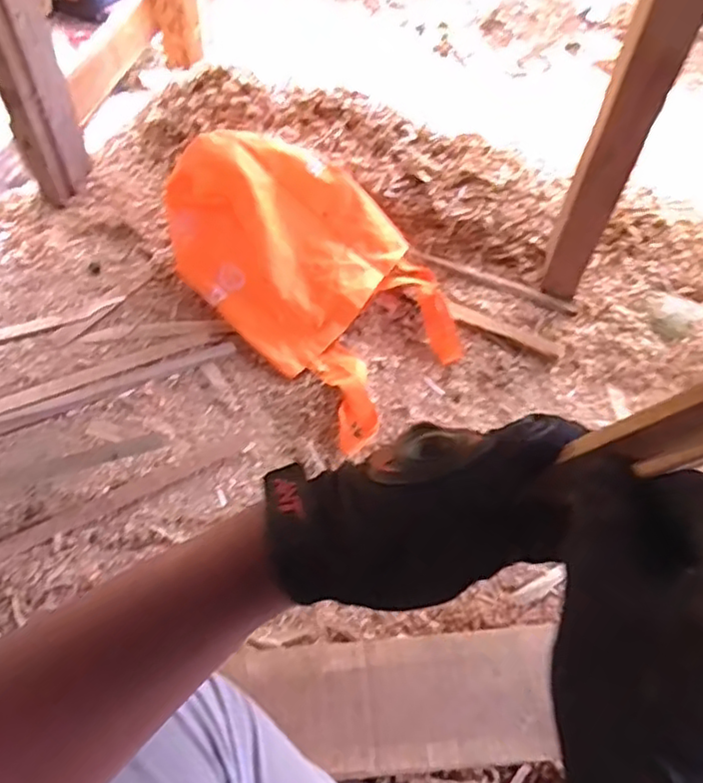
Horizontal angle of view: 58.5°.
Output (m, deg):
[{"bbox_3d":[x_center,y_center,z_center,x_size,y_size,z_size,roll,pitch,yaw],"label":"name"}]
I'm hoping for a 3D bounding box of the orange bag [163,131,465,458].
[{"bbox_3d":[-0.046,-0.187,0.902,0.282,0.215,0.421,-40,65,-22],"label":"orange bag"}]

